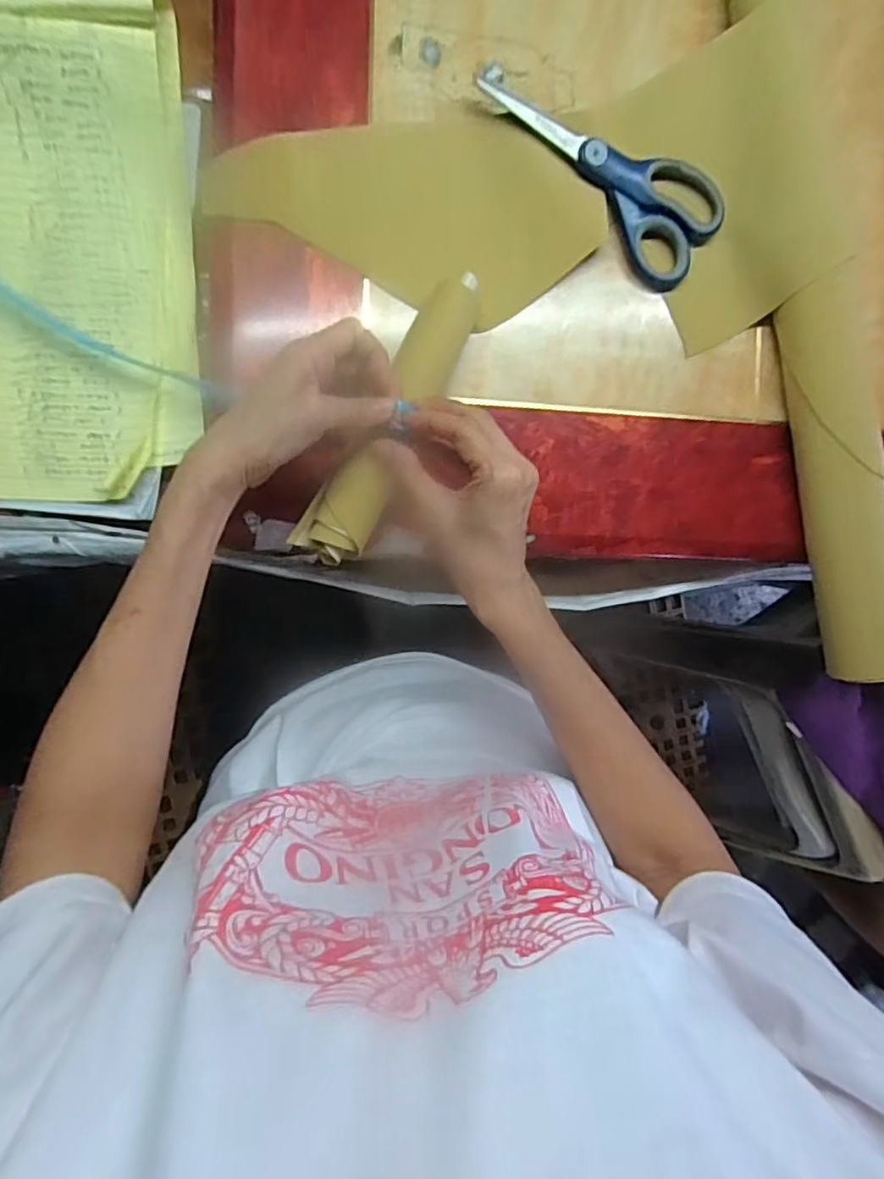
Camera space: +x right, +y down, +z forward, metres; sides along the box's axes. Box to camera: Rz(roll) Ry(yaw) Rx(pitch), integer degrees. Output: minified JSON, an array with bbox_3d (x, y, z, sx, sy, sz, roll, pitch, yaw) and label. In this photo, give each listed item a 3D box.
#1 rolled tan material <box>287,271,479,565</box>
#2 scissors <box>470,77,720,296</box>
[{"bbox_3d":[-0.033,-0.111,0.400,0.043,0.027,0.200,27,85,-6],"label":"rolled tan material"},{"bbox_3d":[0.115,-0.299,0.424,0.187,0.024,0.075,42,86,-5],"label":"scissors"}]

